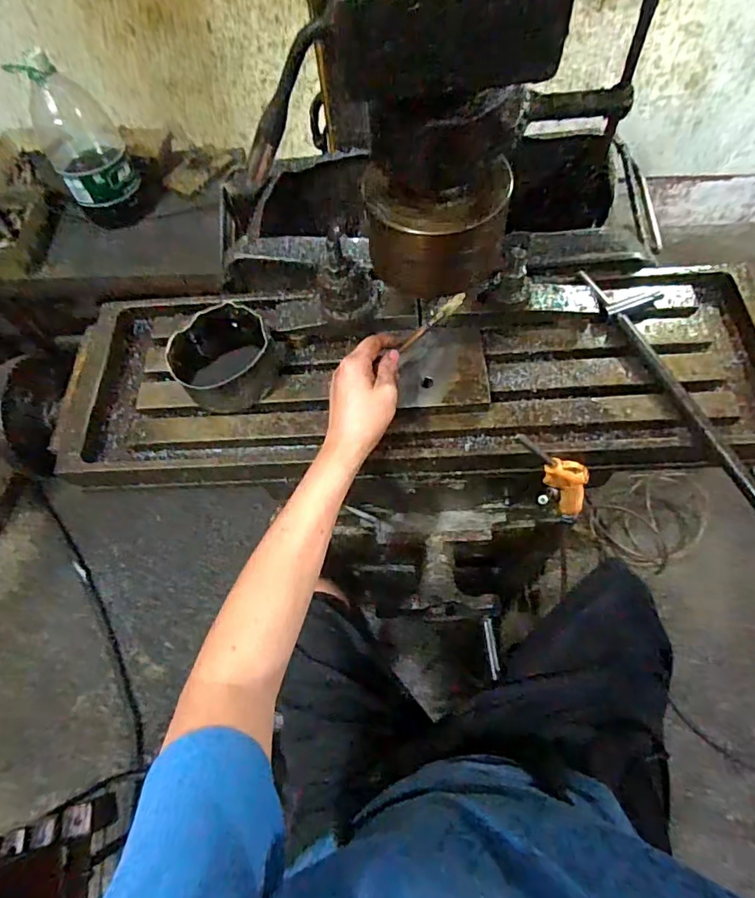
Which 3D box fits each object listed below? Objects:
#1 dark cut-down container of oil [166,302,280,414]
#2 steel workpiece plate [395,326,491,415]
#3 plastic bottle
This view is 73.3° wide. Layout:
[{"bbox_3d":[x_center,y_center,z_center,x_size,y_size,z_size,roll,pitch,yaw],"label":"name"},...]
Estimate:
[{"bbox_3d":[-0.163,-0.098,0.569,0.119,0.065,0.109,-1,64,3],"label":"dark cut-down container of oil"},{"bbox_3d":[0.072,-0.085,0.552,0.093,0.019,0.100,1,68,11],"label":"steel workpiece plate"},{"bbox_3d":[-0.694,-0.718,1.181,0.175,0.318,0.152,-26,65,-9],"label":"plastic bottle"}]

